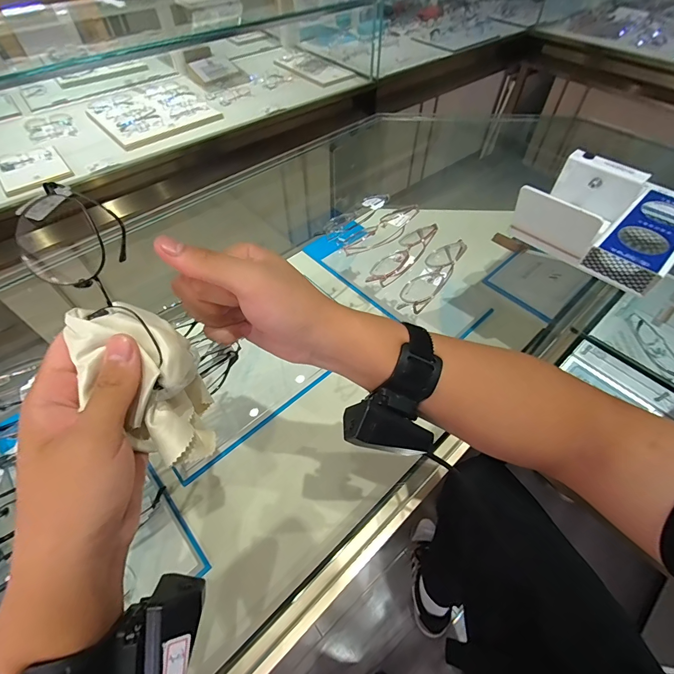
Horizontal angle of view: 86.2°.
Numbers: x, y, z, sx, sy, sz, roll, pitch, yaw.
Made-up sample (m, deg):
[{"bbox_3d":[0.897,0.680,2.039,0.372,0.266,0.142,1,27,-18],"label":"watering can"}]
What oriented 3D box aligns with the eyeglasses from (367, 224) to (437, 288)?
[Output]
[{"bbox_3d":[0.090,-0.113,0.487,0.036,0.028,0.126,34,61,21],"label":"eyeglasses"}]

